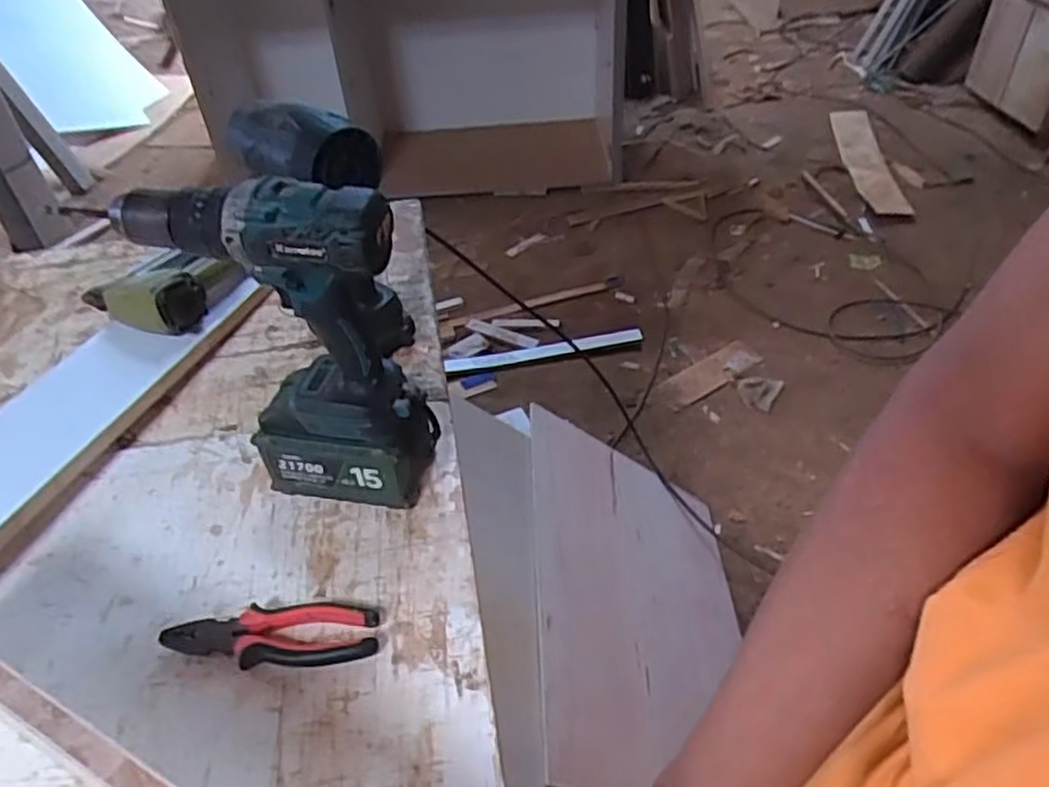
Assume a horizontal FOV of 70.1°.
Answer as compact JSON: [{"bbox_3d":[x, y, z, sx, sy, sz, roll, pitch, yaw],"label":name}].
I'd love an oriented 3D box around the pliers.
[{"bbox_3d":[-0.191,0.181,0.561,0.156,0.019,0.048,-4,42,-1],"label":"pliers"}]

